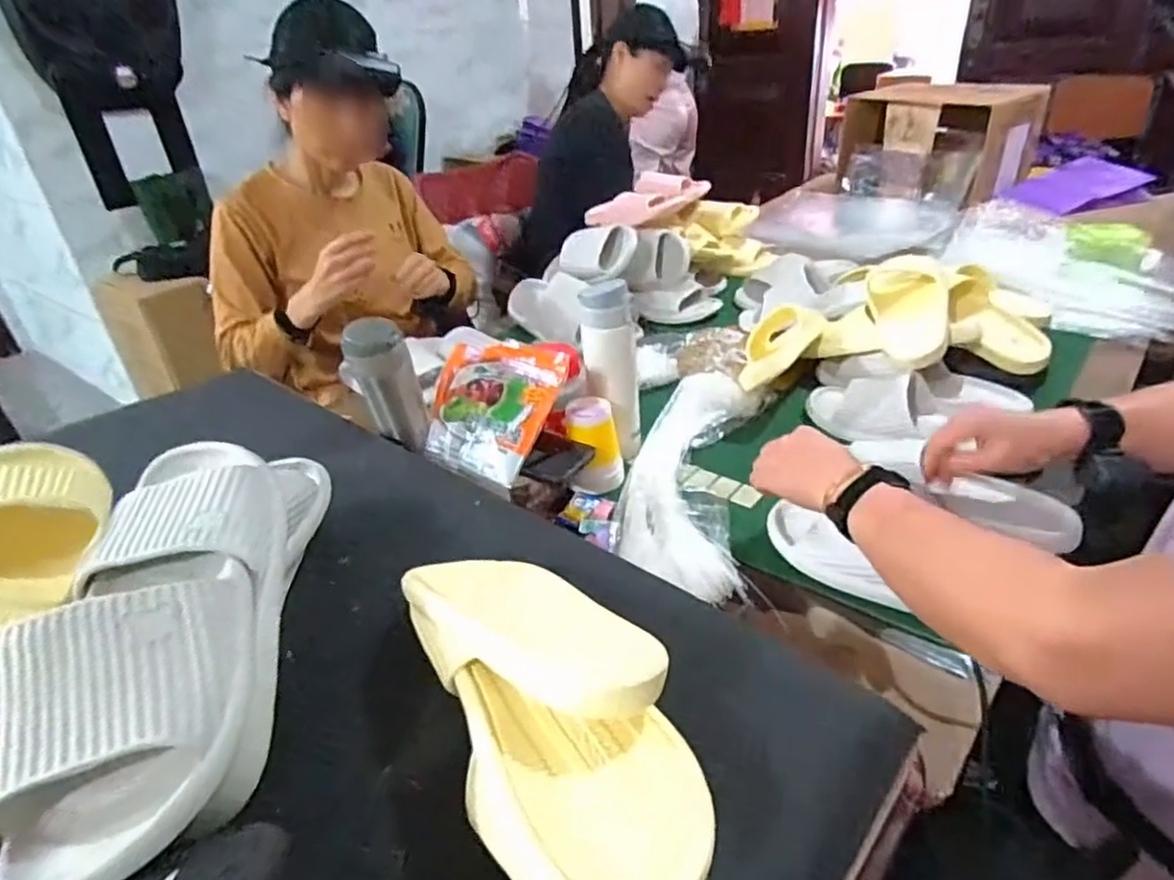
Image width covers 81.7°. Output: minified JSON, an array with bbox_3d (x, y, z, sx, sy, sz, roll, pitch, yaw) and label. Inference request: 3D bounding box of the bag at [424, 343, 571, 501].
[{"bbox_3d":[-0.111,-0.038,0.784,0.155,0.029,0.171,21,80,28],"label":"bag"}]

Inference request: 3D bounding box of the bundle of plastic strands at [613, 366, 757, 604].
[{"bbox_3d":[0.124,0.033,0.800,0.145,0.044,0.391,3,32,14],"label":"bundle of plastic strands"}]

